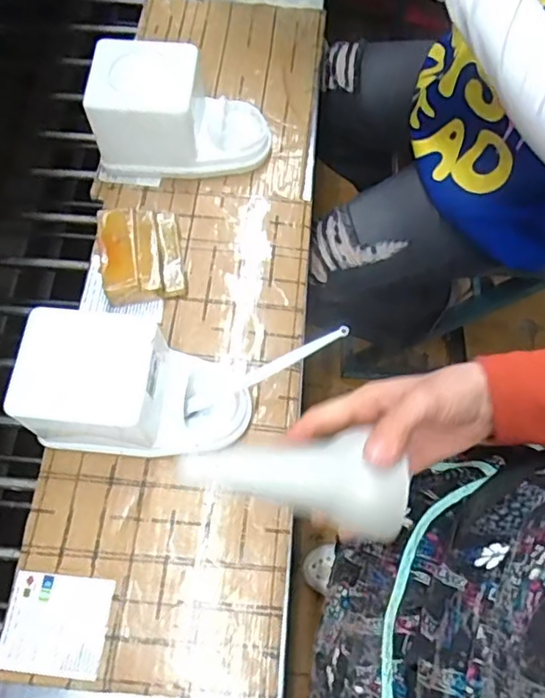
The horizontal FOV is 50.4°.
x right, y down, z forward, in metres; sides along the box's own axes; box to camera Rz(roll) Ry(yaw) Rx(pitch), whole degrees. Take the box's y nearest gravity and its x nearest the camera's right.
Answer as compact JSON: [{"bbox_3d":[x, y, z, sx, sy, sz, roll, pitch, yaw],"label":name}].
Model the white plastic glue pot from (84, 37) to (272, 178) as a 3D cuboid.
[{"bbox_3d":[-0.100,-0.255,0.636,0.185,0.108,0.101,4,68,3],"label":"white plastic glue pot"}]

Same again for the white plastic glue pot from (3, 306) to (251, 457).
[{"bbox_3d":[-0.116,0.036,0.510,0.178,0.106,0.099,4,68,3],"label":"white plastic glue pot"}]

